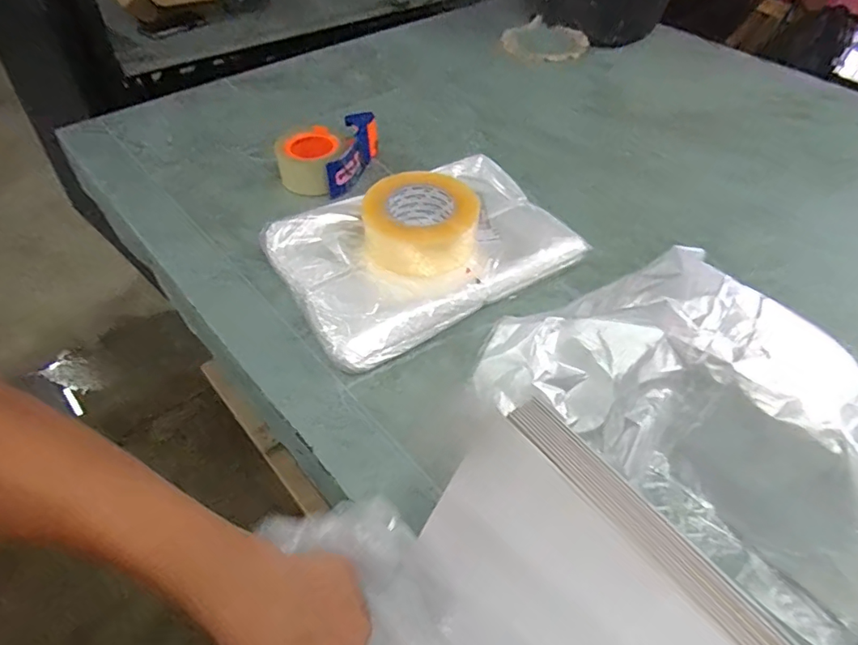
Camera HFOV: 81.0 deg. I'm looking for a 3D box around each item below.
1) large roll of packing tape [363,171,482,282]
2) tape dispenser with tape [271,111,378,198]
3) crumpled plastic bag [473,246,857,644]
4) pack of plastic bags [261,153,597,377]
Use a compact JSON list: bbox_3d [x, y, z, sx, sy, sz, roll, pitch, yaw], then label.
[{"bbox_3d":[-0.009,-0.111,0.589,0.129,0.067,0.131,1,50,-1],"label":"large roll of packing tape"},{"bbox_3d":[-0.154,-0.249,0.741,0.122,0.067,0.157,16,51,12],"label":"tape dispenser with tape"},{"bbox_3d":[0.242,0.068,0.433,0.378,0.118,0.188,35,56,24],"label":"crumpled plastic bag"},{"bbox_3d":[-0.004,-0.092,0.611,0.338,0.043,0.221,-26,55,-23],"label":"pack of plastic bags"}]

